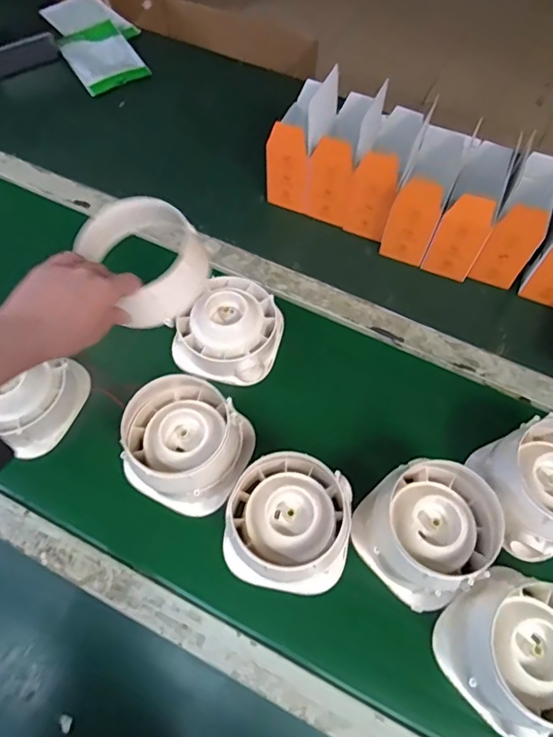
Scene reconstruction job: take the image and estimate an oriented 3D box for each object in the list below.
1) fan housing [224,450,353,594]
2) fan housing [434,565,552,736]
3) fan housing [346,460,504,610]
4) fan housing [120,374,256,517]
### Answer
[{"bbox_3d":[0.018,0.163,0.545,0.121,0.075,0.129,8,61,2],"label":"fan housing"},{"bbox_3d":[0.244,0.274,0.493,0.134,0.095,0.137,1,61,-2],"label":"fan housing"},{"bbox_3d":[0.165,0.169,0.552,0.132,0.091,0.141,1,61,-2],"label":"fan housing"},{"bbox_3d":[-0.104,0.080,0.579,0.143,0.090,0.136,33,65,15],"label":"fan housing"}]

